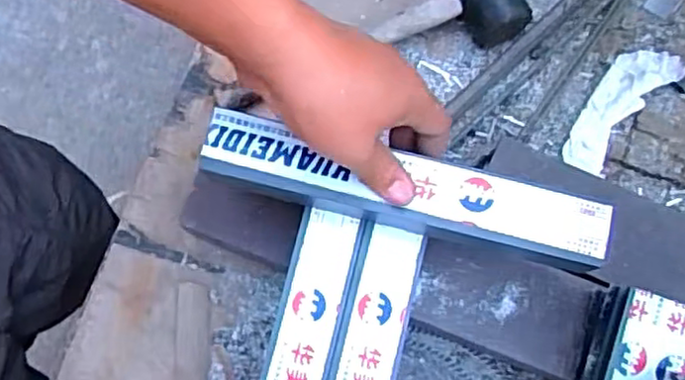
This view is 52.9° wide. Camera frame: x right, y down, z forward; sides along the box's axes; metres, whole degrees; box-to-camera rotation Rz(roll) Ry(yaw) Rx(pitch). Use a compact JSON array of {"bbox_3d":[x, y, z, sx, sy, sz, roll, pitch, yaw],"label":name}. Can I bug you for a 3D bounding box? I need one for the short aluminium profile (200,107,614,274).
[{"bbox_3d":[0.040,0.004,0.463,0.265,0.037,0.048,13,78,3],"label":"short aluminium profile"}]

